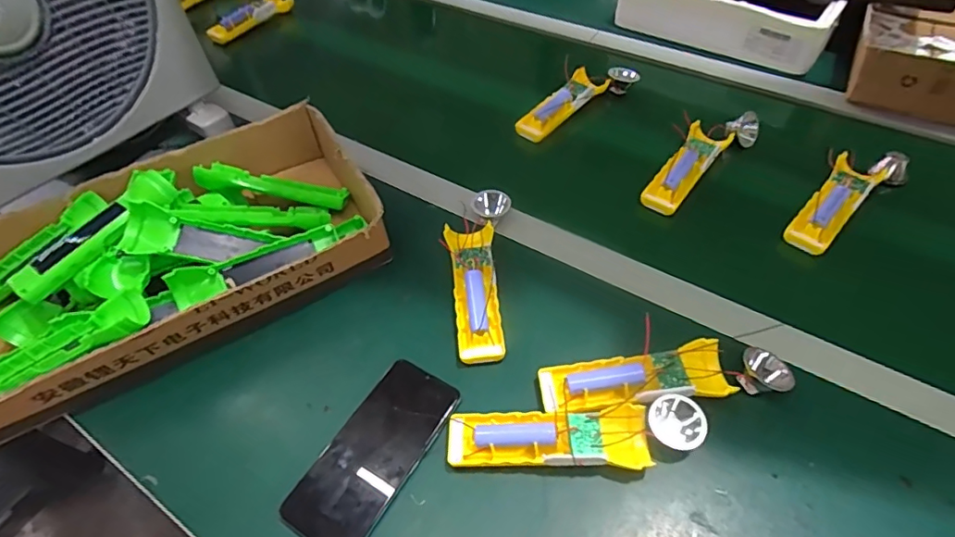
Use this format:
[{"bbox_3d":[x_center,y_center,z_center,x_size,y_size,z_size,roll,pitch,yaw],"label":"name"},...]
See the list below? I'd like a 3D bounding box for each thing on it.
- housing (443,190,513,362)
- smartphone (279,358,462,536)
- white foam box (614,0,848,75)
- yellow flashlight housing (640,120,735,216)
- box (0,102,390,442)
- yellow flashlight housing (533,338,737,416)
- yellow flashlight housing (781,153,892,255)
[{"bbox_3d":[0.000,0.000,0.545,0.062,0.031,0.202,-1,50,3],"label":"housing"},{"bbox_3d":[-0.087,0.152,0.443,0.075,0.009,0.158,26,56,22],"label":"smartphone"},{"bbox_3d":[0.385,-0.409,0.835,0.316,0.090,0.101,32,59,26],"label":"white foam box"},{"bbox_3d":[0.257,-0.125,0.648,0.048,0.025,0.154,30,58,25],"label":"yellow flashlight housing"},{"bbox_3d":[-0.323,-0.016,0.546,0.418,0.088,0.233,-27,54,-17],"label":"box"},{"bbox_3d":[0.136,0.097,0.458,0.157,0.028,0.048,-7,50,-3],"label":"yellow flashlight housing"},{"bbox_3d":[0.412,-0.079,0.599,0.052,0.029,0.172,34,60,27],"label":"yellow flashlight housing"}]

